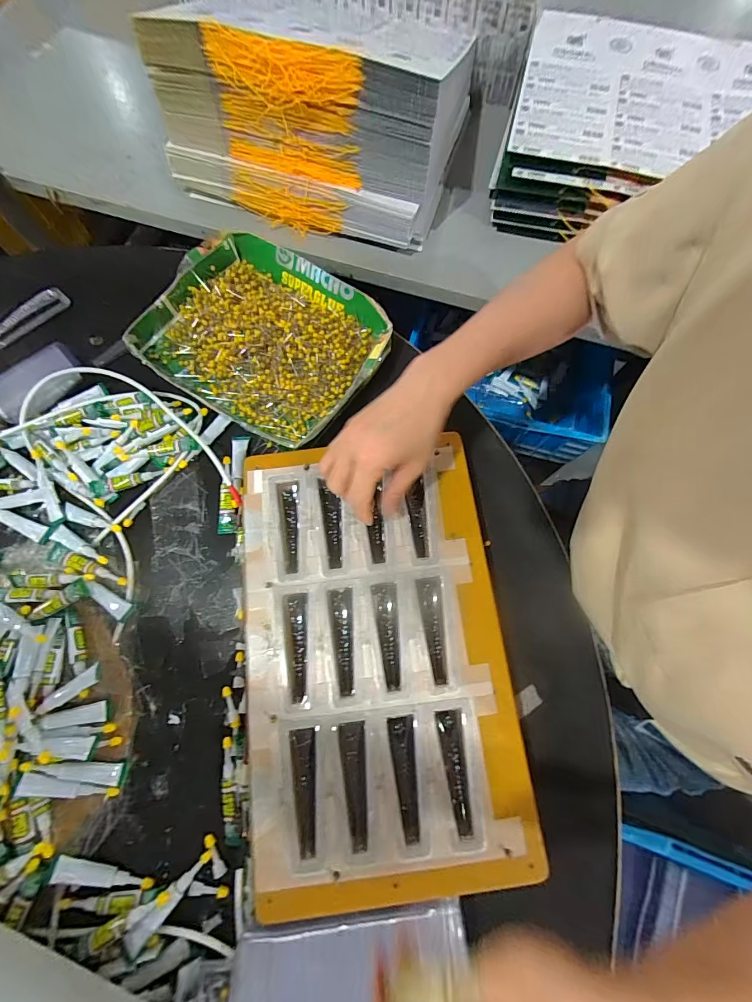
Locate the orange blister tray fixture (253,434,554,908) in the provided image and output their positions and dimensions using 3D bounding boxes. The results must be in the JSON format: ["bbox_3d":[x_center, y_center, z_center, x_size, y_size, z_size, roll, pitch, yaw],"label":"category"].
[{"bbox_3d":[0.000,0.125,0.356,0.224,0.018,0.368,-6,72,-2],"label":"orange blister tray fixture"}]

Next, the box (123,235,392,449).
[{"bbox_3d":[-0.135,-0.196,0.473,0.285,0.043,0.215,31,75,9],"label":"box"}]

